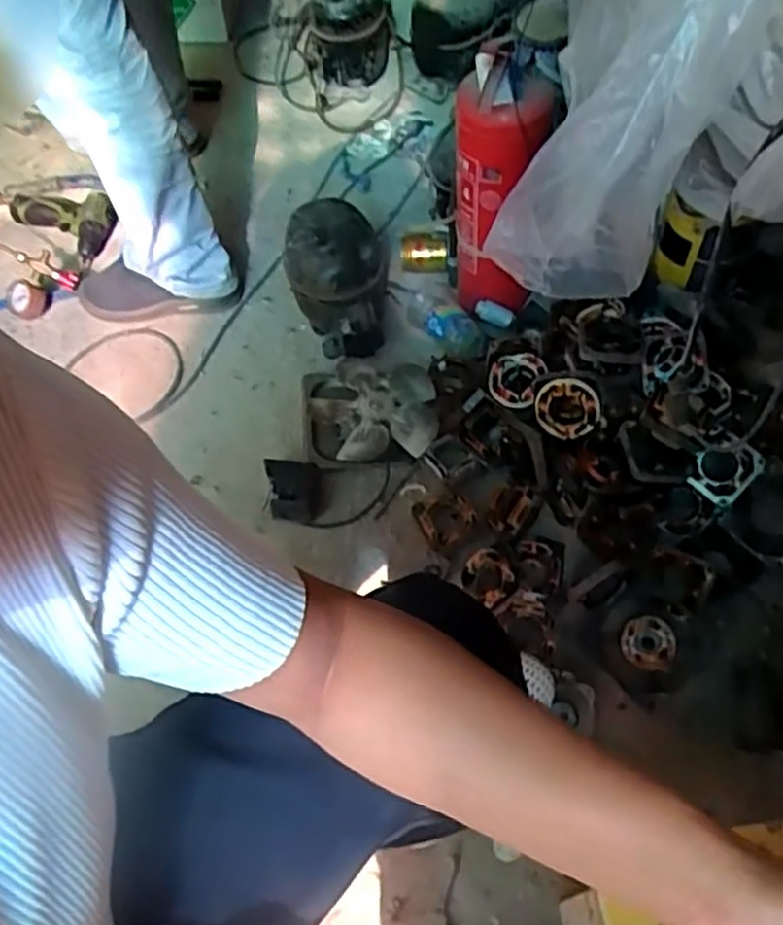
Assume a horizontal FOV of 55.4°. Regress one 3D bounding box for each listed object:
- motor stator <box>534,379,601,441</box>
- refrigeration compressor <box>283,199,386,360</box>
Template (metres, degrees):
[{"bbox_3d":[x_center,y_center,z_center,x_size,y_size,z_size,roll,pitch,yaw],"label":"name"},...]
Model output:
[{"bbox_3d":[0.225,-0.072,0.953,0.079,0.079,0.032,-11,22,26],"label":"motor stator"},{"bbox_3d":[-0.084,-0.269,1.149,0.144,0.154,0.221,-8,57,-2],"label":"refrigeration compressor"}]

